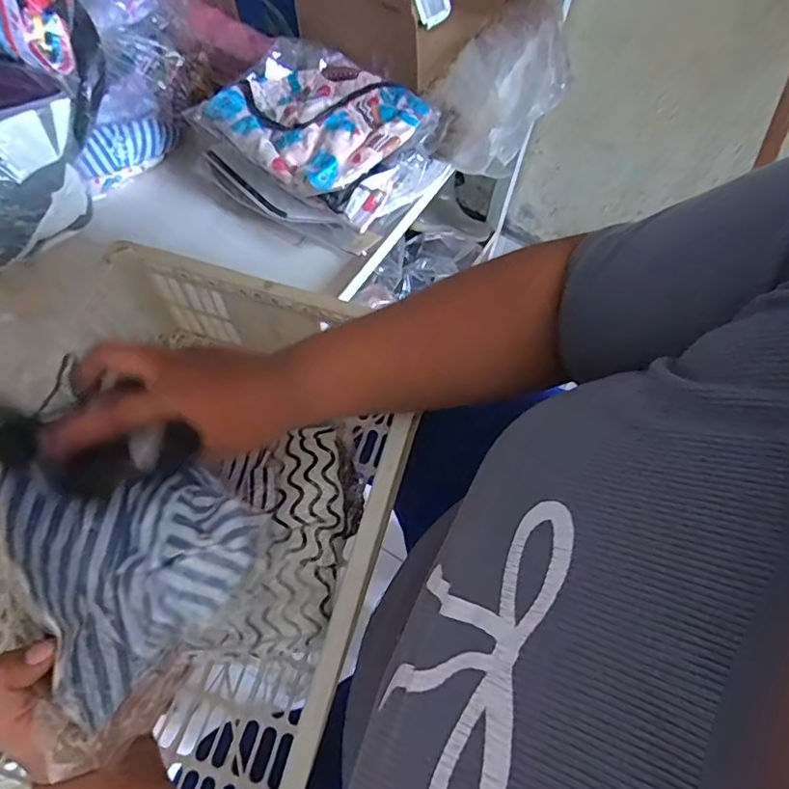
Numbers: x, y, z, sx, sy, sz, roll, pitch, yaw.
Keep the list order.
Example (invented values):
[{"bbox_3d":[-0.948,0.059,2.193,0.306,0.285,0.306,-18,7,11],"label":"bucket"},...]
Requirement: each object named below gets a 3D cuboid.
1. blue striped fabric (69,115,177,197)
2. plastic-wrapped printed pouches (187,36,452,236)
[{"bbox_3d":[-0.352,-0.330,0.717,0.033,0.059,0.147,39,69,15],"label":"blue striped fabric"},{"bbox_3d":[-0.088,-0.332,0.680,0.251,0.075,0.203,39,69,15],"label":"plastic-wrapped printed pouches"}]

